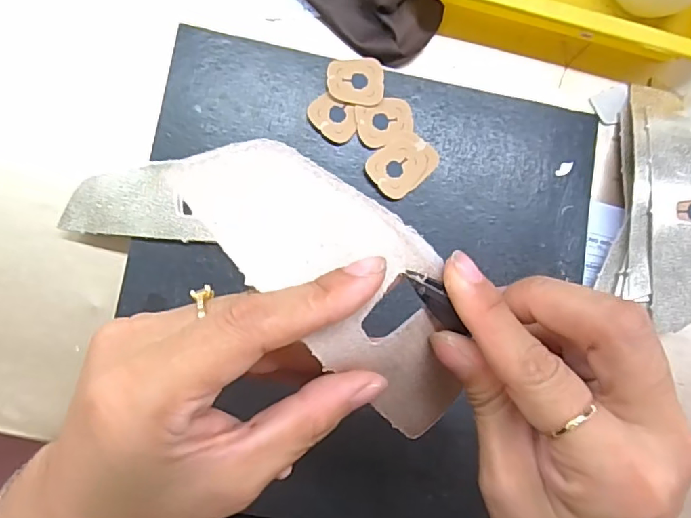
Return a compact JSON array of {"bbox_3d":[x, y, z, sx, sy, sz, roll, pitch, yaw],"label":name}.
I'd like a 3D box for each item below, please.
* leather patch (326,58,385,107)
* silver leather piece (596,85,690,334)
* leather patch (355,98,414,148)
[{"bbox_3d":[0.007,-0.120,0.344,0.038,0.004,0.032,1,87,-5],"label":"leather patch"},{"bbox_3d":[0.231,-0.039,0.367,0.068,0.041,0.182,12,86,-5],"label":"silver leather piece"},{"bbox_3d":[0.027,-0.093,0.345,0.039,0.004,0.030,-18,89,-6],"label":"leather patch"}]

